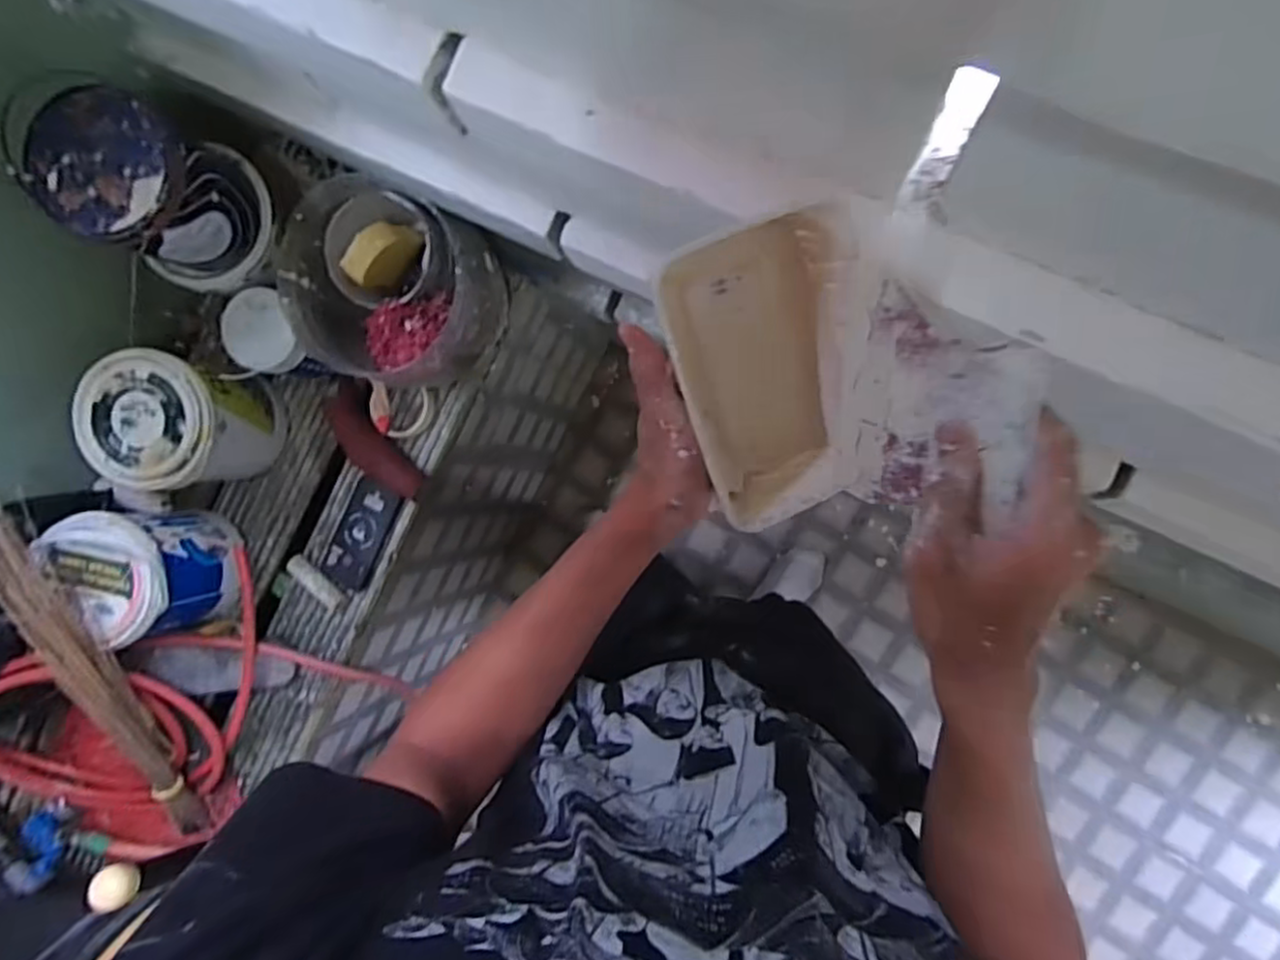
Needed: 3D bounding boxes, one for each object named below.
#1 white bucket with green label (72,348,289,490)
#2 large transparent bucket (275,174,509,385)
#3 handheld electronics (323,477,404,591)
[{"bbox_3d":[-0.626,-0.078,0.987,0.156,0.214,0.169,0,88,10],"label":"white bucket with green label"},{"bbox_3d":[-0.320,-0.244,0.936,0.251,0.190,0.226,26,92,10],"label":"large transparent bucket"},{"bbox_3d":[-0.420,0.084,1.058,0.075,0.004,0.157,24,92,10],"label":"handheld electronics"}]

